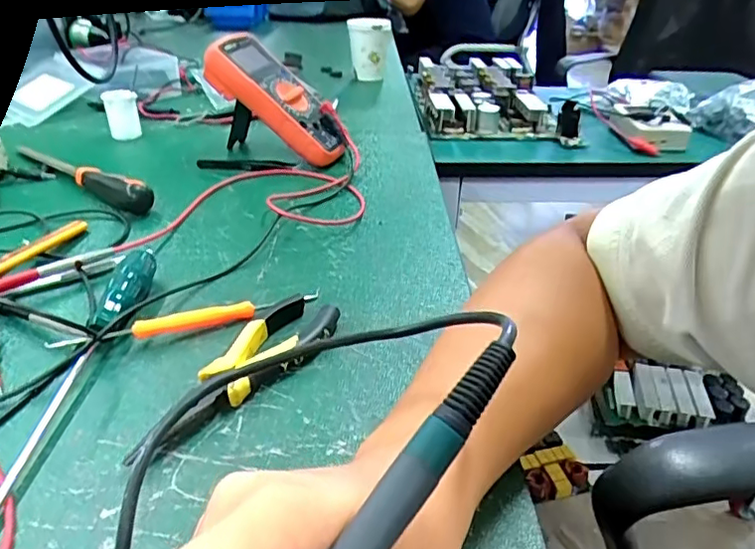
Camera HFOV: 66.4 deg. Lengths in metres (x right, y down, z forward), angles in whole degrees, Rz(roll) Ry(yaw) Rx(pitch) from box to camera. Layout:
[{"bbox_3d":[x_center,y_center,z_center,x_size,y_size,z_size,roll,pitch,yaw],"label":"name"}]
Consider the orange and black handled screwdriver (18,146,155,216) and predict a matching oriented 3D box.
[{"bbox_3d":[-0.303,-0.099,0.582,0.212,0.032,0.026,21,38,30],"label":"orange and black handled screwdriver"}]

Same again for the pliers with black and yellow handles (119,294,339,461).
[{"bbox_3d":[-0.073,0.057,0.350,0.051,0.017,0.156,15,35,21],"label":"pliers with black and yellow handles"}]

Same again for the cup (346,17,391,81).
[{"bbox_3d":[-0.013,-0.365,0.947,0.069,0.100,0.083,-1,32,-3],"label":"cup"}]

